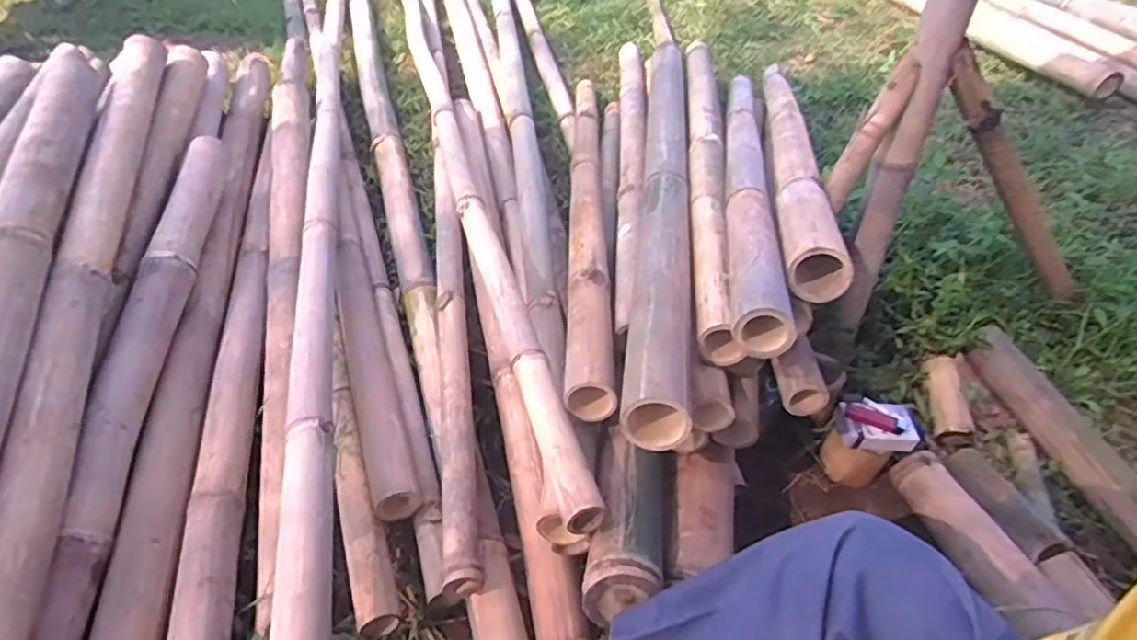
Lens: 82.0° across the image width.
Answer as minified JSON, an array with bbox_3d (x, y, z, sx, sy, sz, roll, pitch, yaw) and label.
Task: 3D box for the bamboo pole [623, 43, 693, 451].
[{"bbox_3d":[0.159,-0.261,1.054,0.072,0.072,1.156,5,42,5],"label":"bamboo pole"}]

